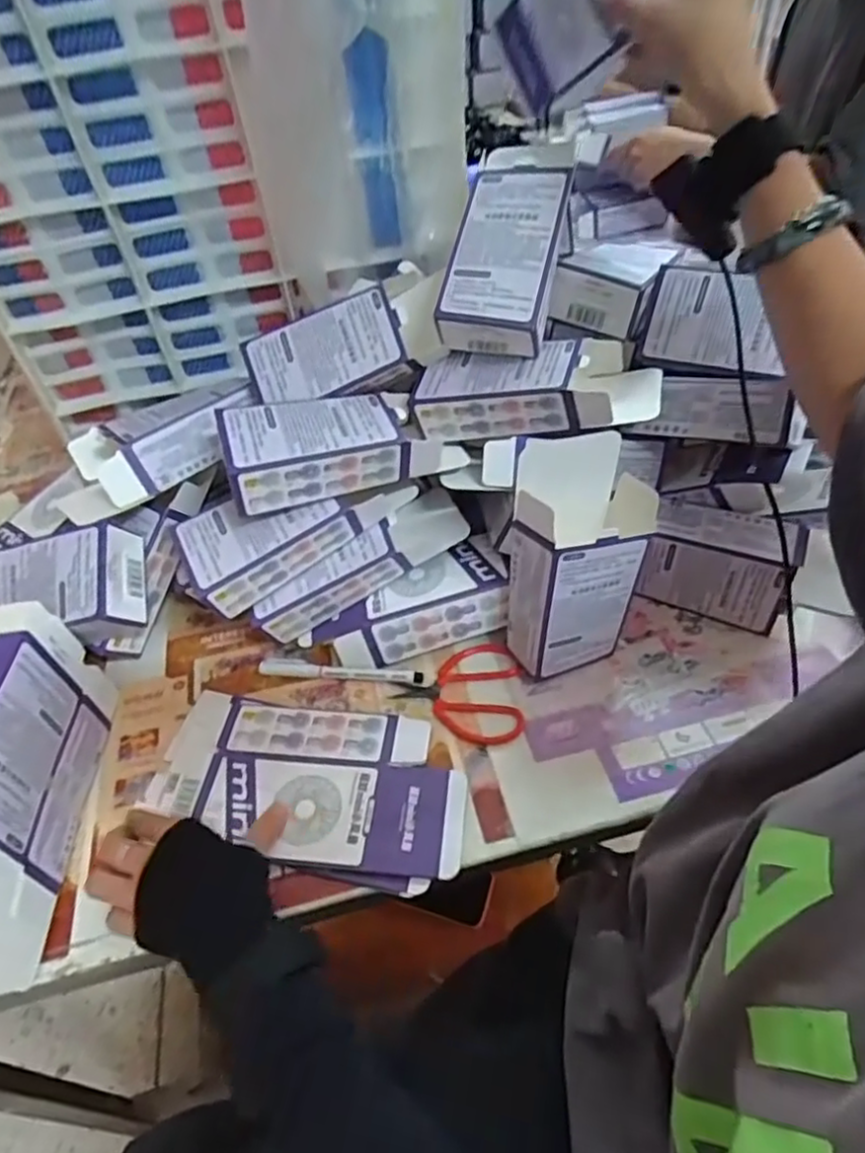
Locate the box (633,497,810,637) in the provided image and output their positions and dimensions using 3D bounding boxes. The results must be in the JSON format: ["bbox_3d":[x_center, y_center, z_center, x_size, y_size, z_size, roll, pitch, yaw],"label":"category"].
[{"bbox_3d":[0.242,-0.011,0.570,0.112,0.080,0.051,19,50,21],"label":"box"}]

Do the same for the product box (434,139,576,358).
[{"bbox_3d":[0.061,-0.257,0.520,0.078,0.039,0.158,13,87,16],"label":"product box"}]

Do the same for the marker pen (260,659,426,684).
[{"bbox_3d":[-0.078,0.079,0.567,0.139,0.008,0.013,3,46,7],"label":"marker pen"}]

